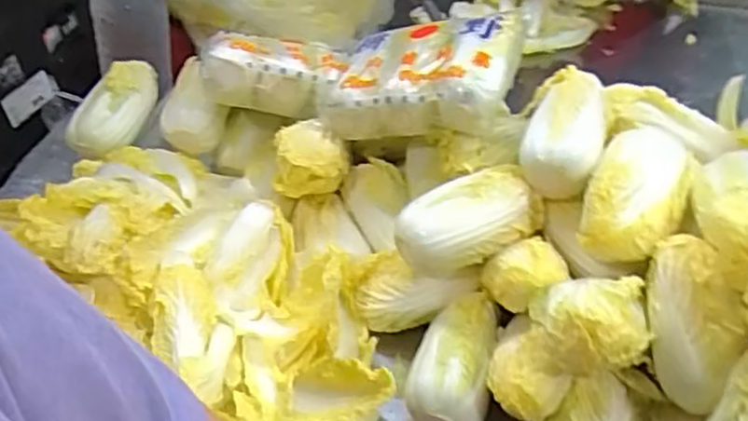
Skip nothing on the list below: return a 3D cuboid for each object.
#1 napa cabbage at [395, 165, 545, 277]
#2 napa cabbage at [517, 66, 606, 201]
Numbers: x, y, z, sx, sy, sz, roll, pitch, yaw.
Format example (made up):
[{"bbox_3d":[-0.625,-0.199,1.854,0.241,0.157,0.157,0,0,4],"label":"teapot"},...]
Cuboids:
[{"bbox_3d":[0.086,0.017,0.668,0.137,0.088,0.082,-8,42,-7],"label":"napa cabbage"},{"bbox_3d":[0.178,-0.073,0.681,0.076,0.066,0.124,13,44,16],"label":"napa cabbage"}]

